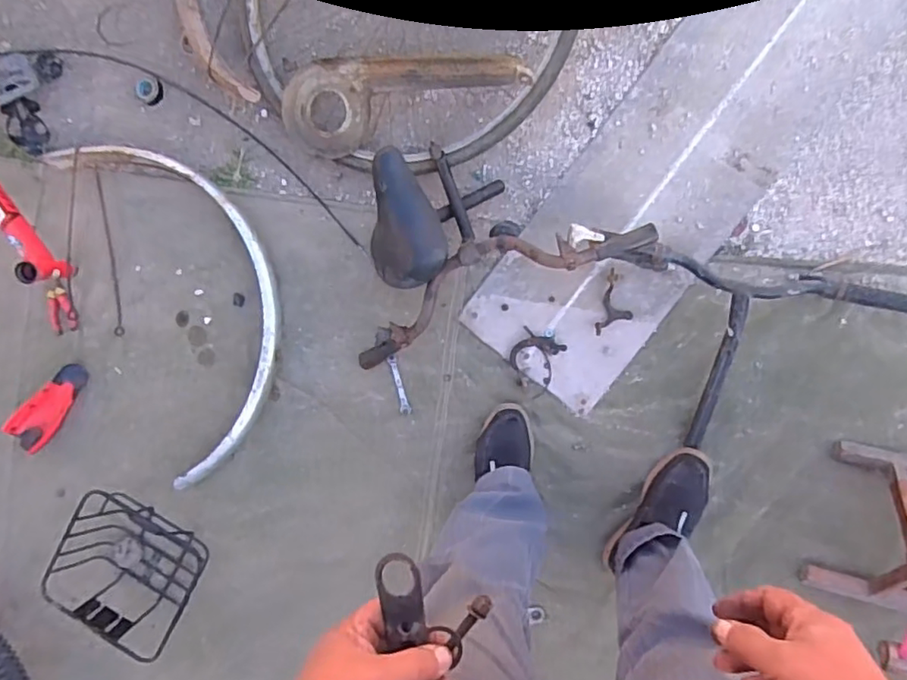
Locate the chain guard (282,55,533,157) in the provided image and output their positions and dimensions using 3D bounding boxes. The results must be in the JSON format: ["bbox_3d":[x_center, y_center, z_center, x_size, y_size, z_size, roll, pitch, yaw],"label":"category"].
[{"bbox_3d":[-0.093,-0.448,1.075,0.435,0.057,0.144,-12,91,7],"label":"chain guard"}]

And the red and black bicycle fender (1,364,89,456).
[{"bbox_3d":[-0.805,0.133,1.201,0.079,0.056,0.206,43,97,4],"label":"red and black bicycle fender"}]

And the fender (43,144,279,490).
[{"bbox_3d":[-0.499,-0.089,1.137,0.323,0.093,0.677,-20,90,8],"label":"fender"}]

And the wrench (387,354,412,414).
[{"bbox_3d":[-0.104,0.086,1.140,0.021,0.012,0.114,-17,89,8],"label":"wrench"}]

